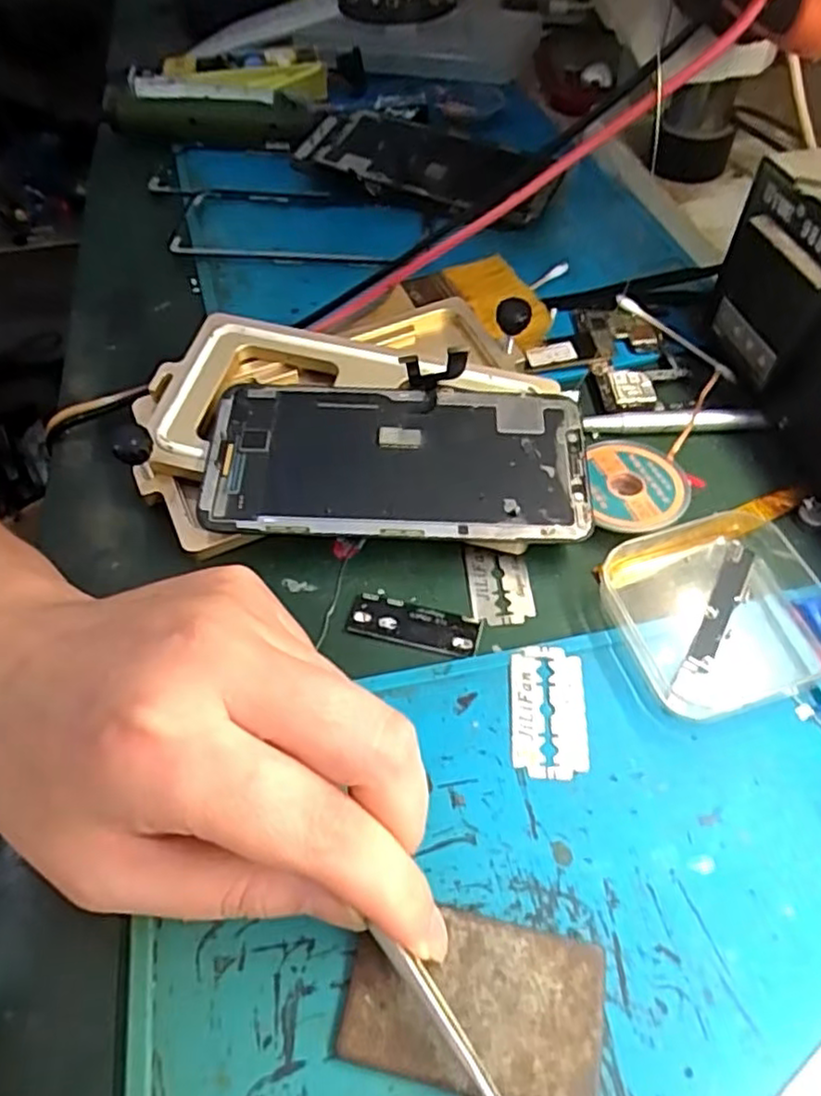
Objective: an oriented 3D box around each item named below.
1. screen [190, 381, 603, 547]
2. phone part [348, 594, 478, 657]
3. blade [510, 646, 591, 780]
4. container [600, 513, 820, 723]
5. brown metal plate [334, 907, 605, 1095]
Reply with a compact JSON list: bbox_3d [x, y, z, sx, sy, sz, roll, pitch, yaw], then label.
[{"bbox_3d":[-0.005,-0.034,0.259,0.138,0.005,0.067,2,59,0],"label":"screen"},{"bbox_3d":[0.001,0.026,0.238,0.045,0.004,0.015,10,53,10],"label":"phone part"},{"bbox_3d":[0.043,0.050,0.216,0.023,0.004,0.042,1,52,4],"label":"blade"},{"bbox_3d":[0.103,0.020,0.232,0.069,0.013,0.065,-15,53,-9],"label":"container"},{"bbox_3d":[0.015,0.110,0.169,0.061,0.004,0.037,9,53,10],"label":"brown metal plate"}]

